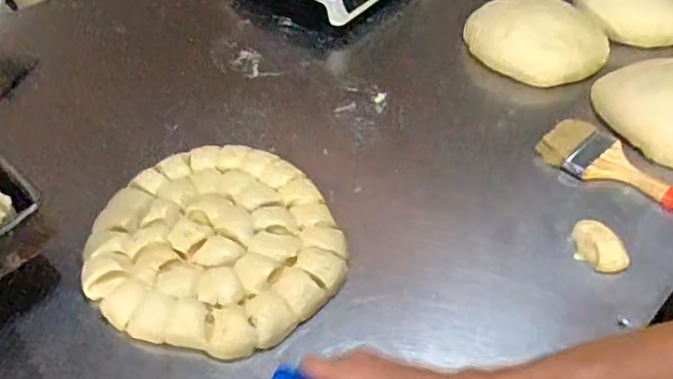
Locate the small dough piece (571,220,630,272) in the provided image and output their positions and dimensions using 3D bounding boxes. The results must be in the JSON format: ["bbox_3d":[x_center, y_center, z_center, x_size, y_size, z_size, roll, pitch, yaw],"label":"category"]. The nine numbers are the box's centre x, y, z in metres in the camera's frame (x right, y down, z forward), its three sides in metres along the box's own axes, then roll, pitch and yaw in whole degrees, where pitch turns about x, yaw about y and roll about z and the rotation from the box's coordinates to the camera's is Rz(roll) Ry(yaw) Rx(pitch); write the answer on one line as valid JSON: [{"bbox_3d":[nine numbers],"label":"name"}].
[{"bbox_3d":[0.318,0.070,0.698,0.045,0.025,0.065,-14,49,-12],"label":"small dough piece"}]

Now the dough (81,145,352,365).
[{"bbox_3d":[-0.152,0.065,0.716,0.288,0.037,0.306,0,47,0],"label":"dough"}]

